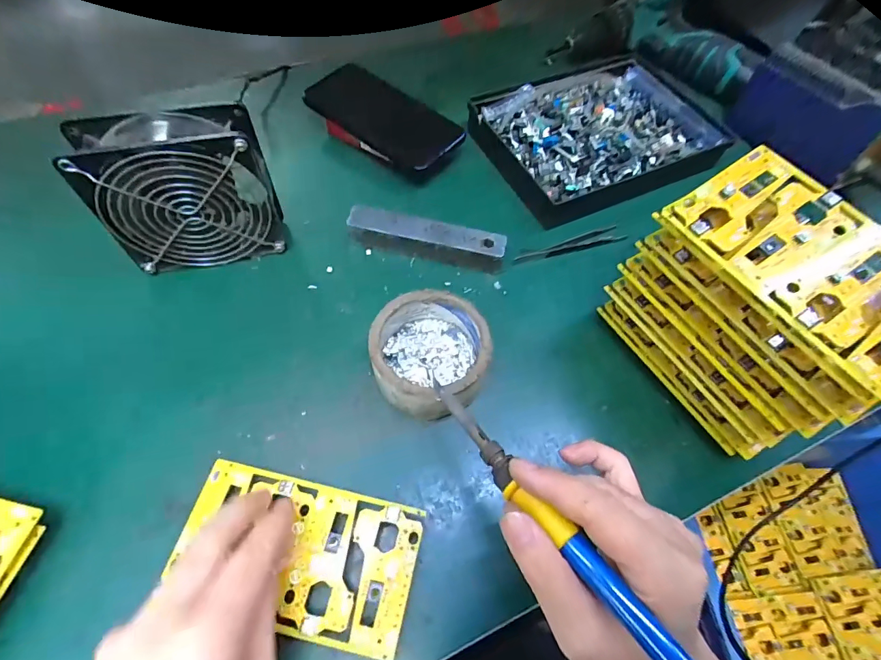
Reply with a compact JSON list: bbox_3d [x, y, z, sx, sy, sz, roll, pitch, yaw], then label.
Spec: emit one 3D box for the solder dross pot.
[{"bbox_3d":[-0.007,0.020,0.330,0.082,0.044,0.089,1,59,-2],"label":"solder dross pot"}]

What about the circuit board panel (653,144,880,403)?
[{"bbox_3d":[0.200,-0.038,0.239,0.079,0.009,0.143,-34,66,-6],"label":"circuit board panel"}]

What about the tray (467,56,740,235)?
[{"bbox_3d":[0.165,-0.211,0.476,0.240,0.034,0.187,-19,62,-14],"label":"tray"}]

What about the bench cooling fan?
[{"bbox_3d":[-0.193,-0.102,0.348,0.119,0.118,0.050,-12,61,-10],"label":"bench cooling fan"}]

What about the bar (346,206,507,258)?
[{"bbox_3d":[-0.012,-0.082,0.398,0.137,0.027,0.026,13,60,5],"label":"bar"}]

